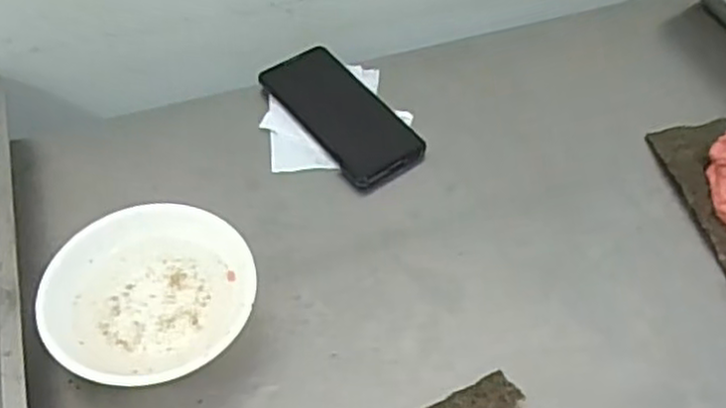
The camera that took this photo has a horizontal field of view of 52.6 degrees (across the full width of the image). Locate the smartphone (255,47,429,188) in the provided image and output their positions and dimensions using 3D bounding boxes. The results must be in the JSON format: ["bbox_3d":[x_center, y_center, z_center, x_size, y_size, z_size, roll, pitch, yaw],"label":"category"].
[{"bbox_3d":[-0.021,-0.086,0.679,0.079,0.014,0.167,-31,58,-23],"label":"smartphone"}]

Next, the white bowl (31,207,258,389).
[{"bbox_3d":[-0.152,0.065,0.534,0.140,0.048,0.137,0,51,-1],"label":"white bowl"}]

